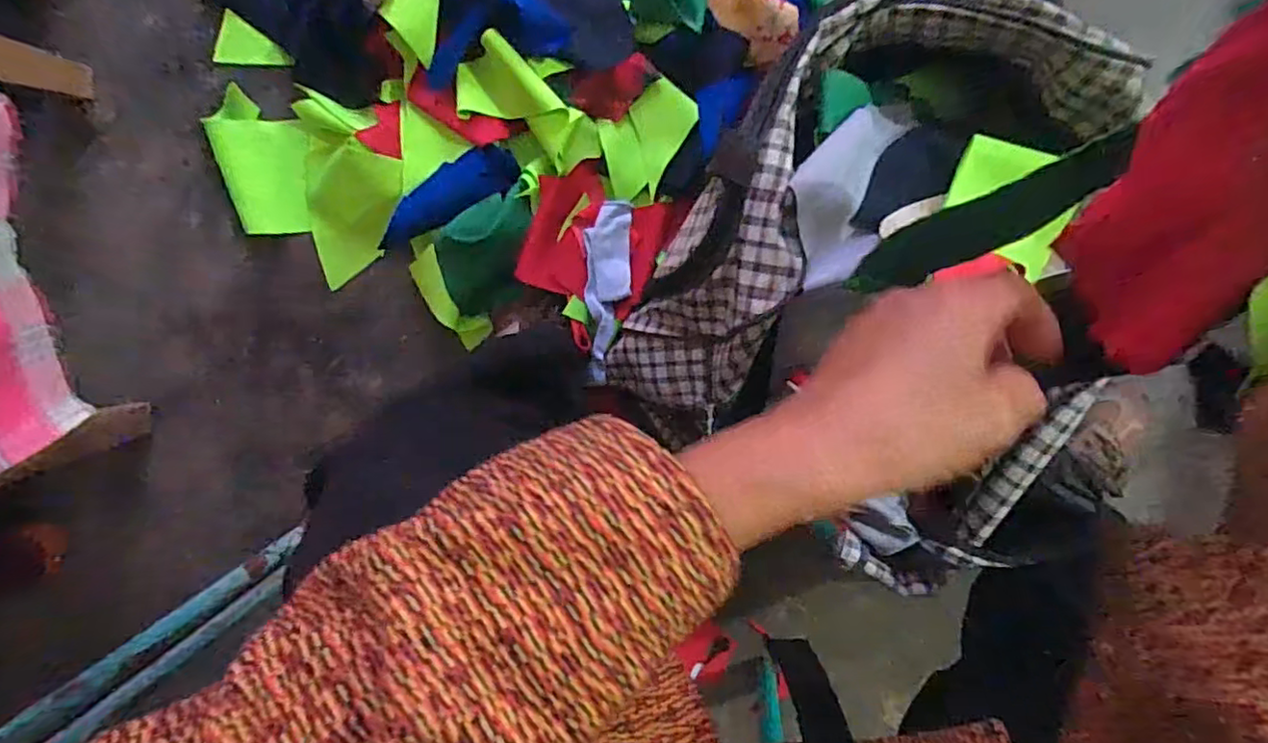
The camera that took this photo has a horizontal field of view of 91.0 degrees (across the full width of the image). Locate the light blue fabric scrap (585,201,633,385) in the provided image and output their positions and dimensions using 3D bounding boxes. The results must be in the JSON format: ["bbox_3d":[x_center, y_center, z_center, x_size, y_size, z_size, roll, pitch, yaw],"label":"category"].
[{"bbox_3d":[-0.025,-0.075,0.617,0.043,0.015,0.178,1,99,1],"label":"light blue fabric scrap"}]

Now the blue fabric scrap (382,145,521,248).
[{"bbox_3d":[-0.187,-0.173,0.618,0.154,0.028,0.049,-25,98,5],"label":"blue fabric scrap"}]

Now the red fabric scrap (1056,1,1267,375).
[{"bbox_3d":[0.201,-0.067,0.213,0.009,0.151,0.064,-21,56,-18],"label":"red fabric scrap"}]

